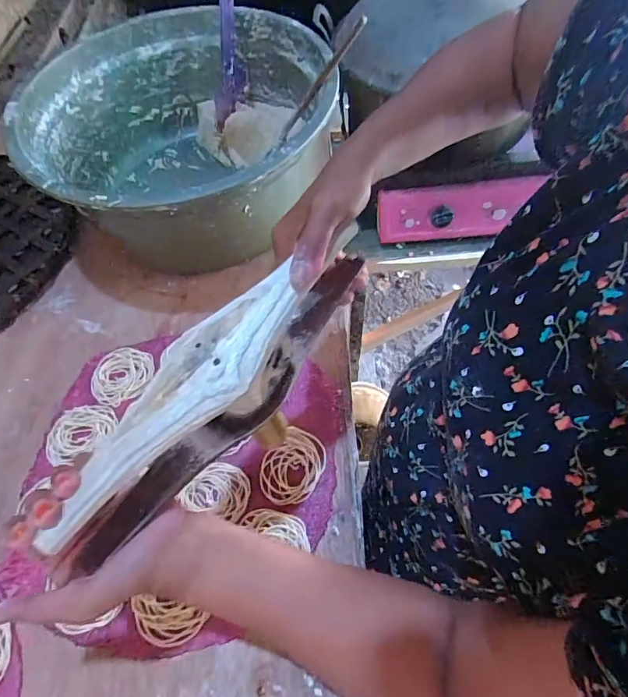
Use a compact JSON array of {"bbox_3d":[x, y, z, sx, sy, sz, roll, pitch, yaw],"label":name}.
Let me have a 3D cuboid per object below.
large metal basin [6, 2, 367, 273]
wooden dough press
[{"bbox_3d":[-0.174,-0.281,0.612,0.387,0.190,0.394,-1,58,2],"label":"large metal basin"},{"bbox_3d":[-0.059,0.027,0.322,0.058,0.093,0.305,34,69,22],"label":"wooden dough press"}]

